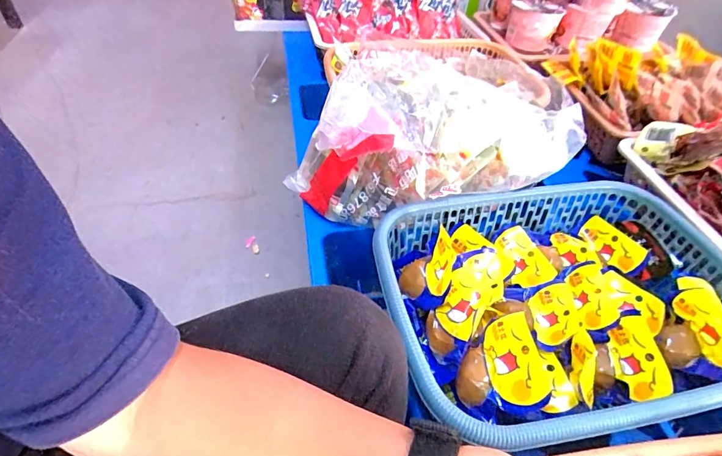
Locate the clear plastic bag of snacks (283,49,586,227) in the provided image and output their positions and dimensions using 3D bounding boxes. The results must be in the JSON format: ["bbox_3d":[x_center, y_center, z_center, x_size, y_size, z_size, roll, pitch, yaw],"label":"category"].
[{"bbox_3d":[0.094,-0.110,0.526,0.313,0.156,0.223,-23,52,-23],"label":"clear plastic bag of snacks"}]

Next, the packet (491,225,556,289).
[{"bbox_3d":[0.184,0.034,0.467,0.059,0.032,0.072,4,46,1],"label":"packet"}]

